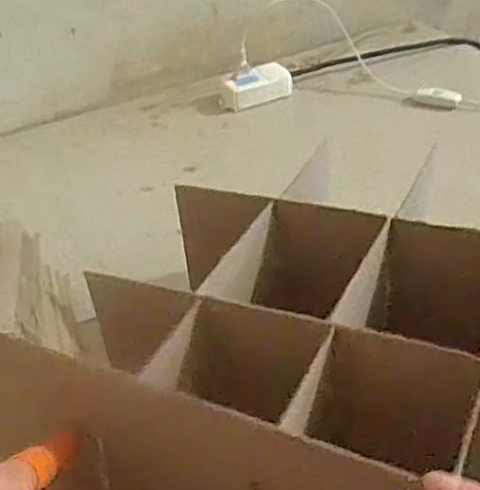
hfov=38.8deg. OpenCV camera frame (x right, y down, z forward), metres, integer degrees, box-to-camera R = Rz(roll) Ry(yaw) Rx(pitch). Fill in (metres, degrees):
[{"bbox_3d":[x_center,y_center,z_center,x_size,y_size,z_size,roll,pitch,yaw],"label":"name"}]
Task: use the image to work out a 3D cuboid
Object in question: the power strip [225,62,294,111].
[{"bbox_3d":[0.025,-0.212,0.902,0.089,0.032,0.048,-18,40,-11],"label":"power strip"}]

